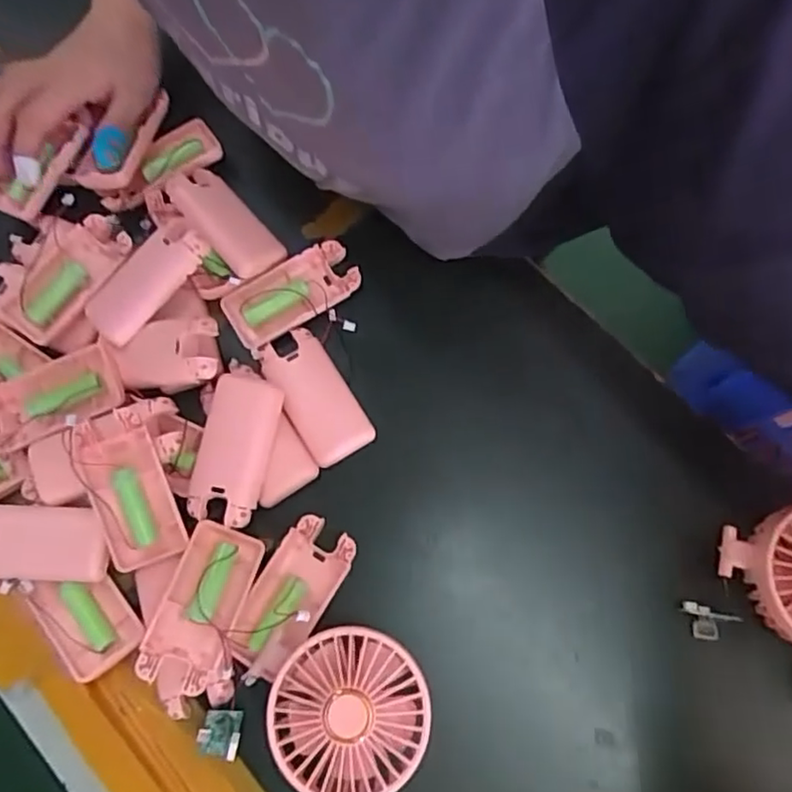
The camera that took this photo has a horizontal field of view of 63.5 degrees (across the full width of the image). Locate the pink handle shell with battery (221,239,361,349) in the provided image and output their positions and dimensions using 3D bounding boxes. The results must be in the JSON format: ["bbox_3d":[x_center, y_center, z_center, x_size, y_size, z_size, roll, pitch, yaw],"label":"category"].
[{"bbox_3d":[-0.074,-0.072,0.455,0.094,0.016,0.047,-31,77,-9],"label":"pink handle shell with battery"}]

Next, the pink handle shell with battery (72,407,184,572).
[{"bbox_3d":[-0.165,0.058,0.397,0.044,0.020,0.093,-20,90,-6],"label":"pink handle shell with battery"}]

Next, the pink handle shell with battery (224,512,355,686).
[{"bbox_3d":[-0.067,0.123,0.397,0.048,0.025,0.097,30,76,8],"label":"pink handle shell with battery"}]

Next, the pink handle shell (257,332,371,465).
[{"bbox_3d":[-0.055,0.000,0.434,0.044,0.013,0.090,-30,76,-9],"label":"pink handle shell"}]

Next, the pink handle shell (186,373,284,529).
[{"bbox_3d":[-0.103,0.034,0.412,0.043,0.018,0.092,11,74,3],"label":"pink handle shell"}]

